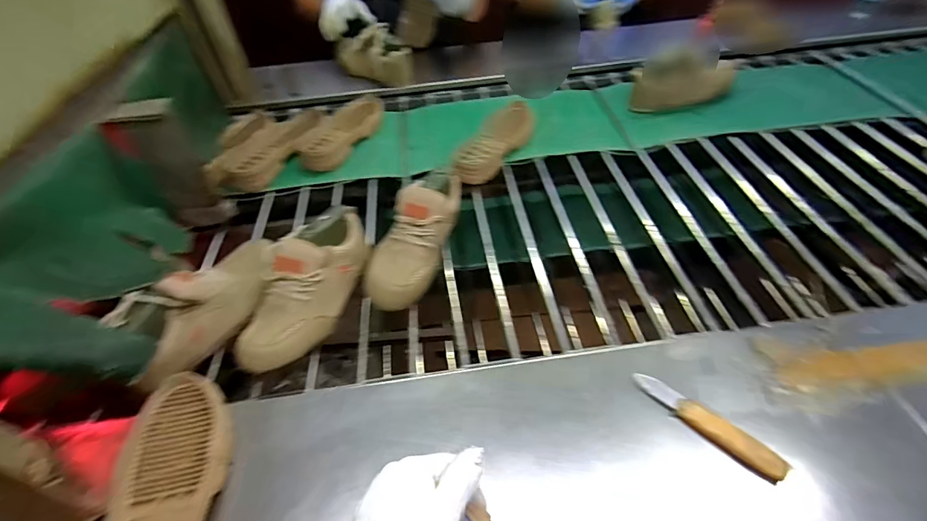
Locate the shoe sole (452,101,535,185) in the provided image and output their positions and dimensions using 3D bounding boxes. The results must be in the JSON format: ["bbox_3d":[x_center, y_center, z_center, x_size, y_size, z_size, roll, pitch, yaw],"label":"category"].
[{"bbox_3d":[0.076,-0.260,0.937,0.103,0.042,0.297,18,51,20],"label":"shoe sole"}]

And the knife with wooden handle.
[{"bbox_3d":[0.265,0.175,0.470,0.025,0.016,0.160,-37,55,-27],"label":"knife with wooden handle"}]

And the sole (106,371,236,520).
[{"bbox_3d":[-0.306,0.249,0.439,0.112,0.049,0.278,-11,47,-5],"label":"sole"}]

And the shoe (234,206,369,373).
[{"bbox_3d":[-0.225,0.028,0.619,0.097,0.092,0.267,14,60,16],"label":"shoe"}]

